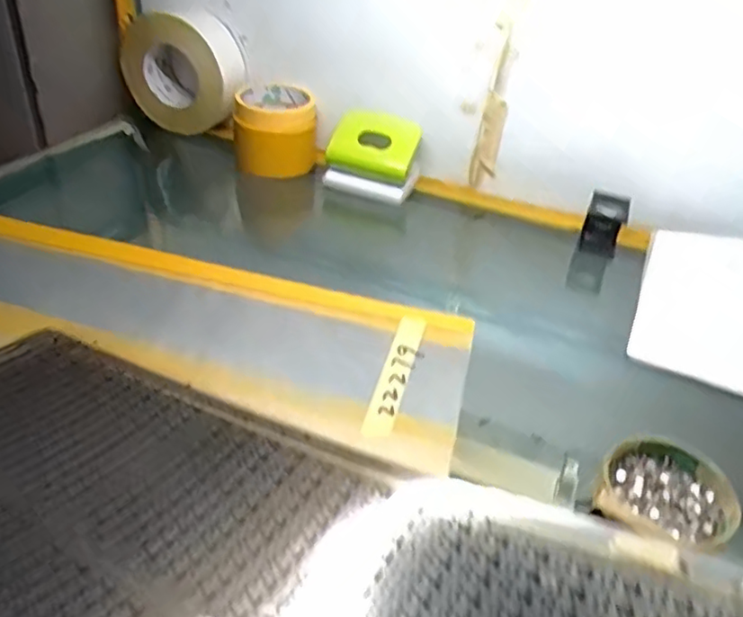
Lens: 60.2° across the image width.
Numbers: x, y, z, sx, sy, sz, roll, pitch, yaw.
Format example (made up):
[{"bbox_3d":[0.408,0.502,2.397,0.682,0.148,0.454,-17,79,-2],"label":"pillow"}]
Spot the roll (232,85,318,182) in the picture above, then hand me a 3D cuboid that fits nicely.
[{"bbox_3d":[-0.114,-0.212,0.764,0.092,0.086,0.095,2,36,-1],"label":"roll"}]

